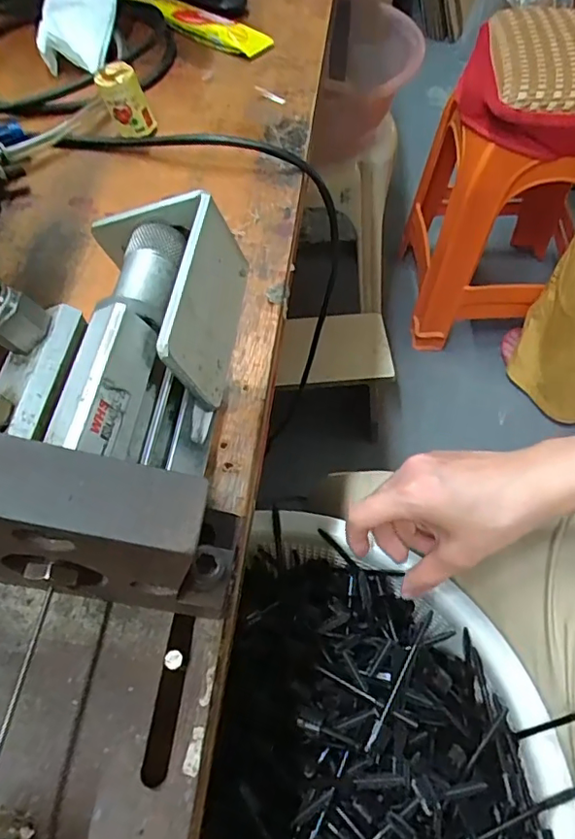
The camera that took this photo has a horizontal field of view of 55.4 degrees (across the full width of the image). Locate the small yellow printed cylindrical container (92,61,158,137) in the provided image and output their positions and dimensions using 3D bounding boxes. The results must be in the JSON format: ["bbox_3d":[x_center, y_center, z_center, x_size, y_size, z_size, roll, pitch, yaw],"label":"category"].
[{"bbox_3d":[-0.105,-0.208,0.357,0.029,0.038,0.024,-18,59,-9],"label":"small yellow printed cylindrical container"}]

